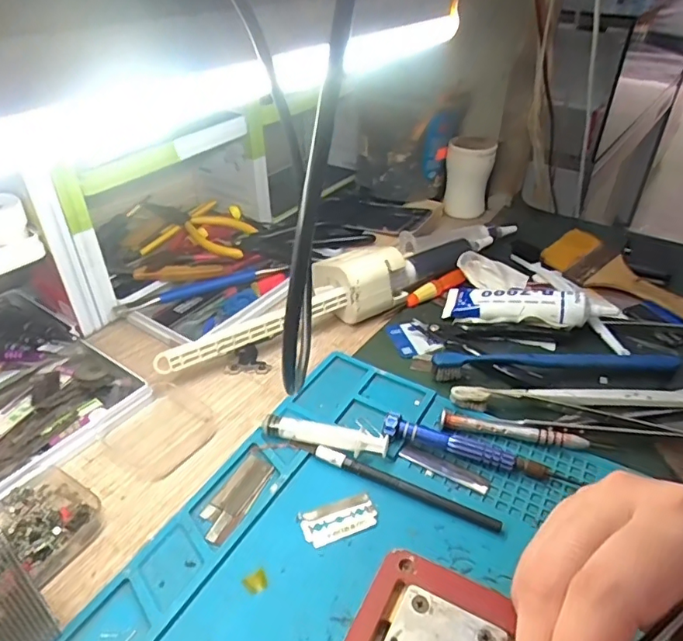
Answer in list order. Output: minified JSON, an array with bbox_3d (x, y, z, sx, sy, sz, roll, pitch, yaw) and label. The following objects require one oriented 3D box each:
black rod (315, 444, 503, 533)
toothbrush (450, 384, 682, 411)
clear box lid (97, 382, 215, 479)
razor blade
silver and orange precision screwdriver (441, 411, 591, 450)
[{"bbox_3d":[0.037,0.099,0.313,0.115,0.007,0.007,17,40,21],"label":"black rod"},{"bbox_3d":[0.172,0.053,0.366,0.188,0.009,0.018,1,37,1],"label":"toothbrush"},{"bbox_3d":[-0.122,0.074,0.358,0.059,0.009,0.064,23,43,27],"label":"clear box lid"},{"bbox_3d":[-0.001,0.113,0.299,0.043,0.004,0.022,-12,39,-16],"label":"razor blade"},{"bbox_3d":[0.112,0.071,0.344,0.092,0.008,0.010,8,38,10],"label":"silver and orange precision screwdriver"}]

